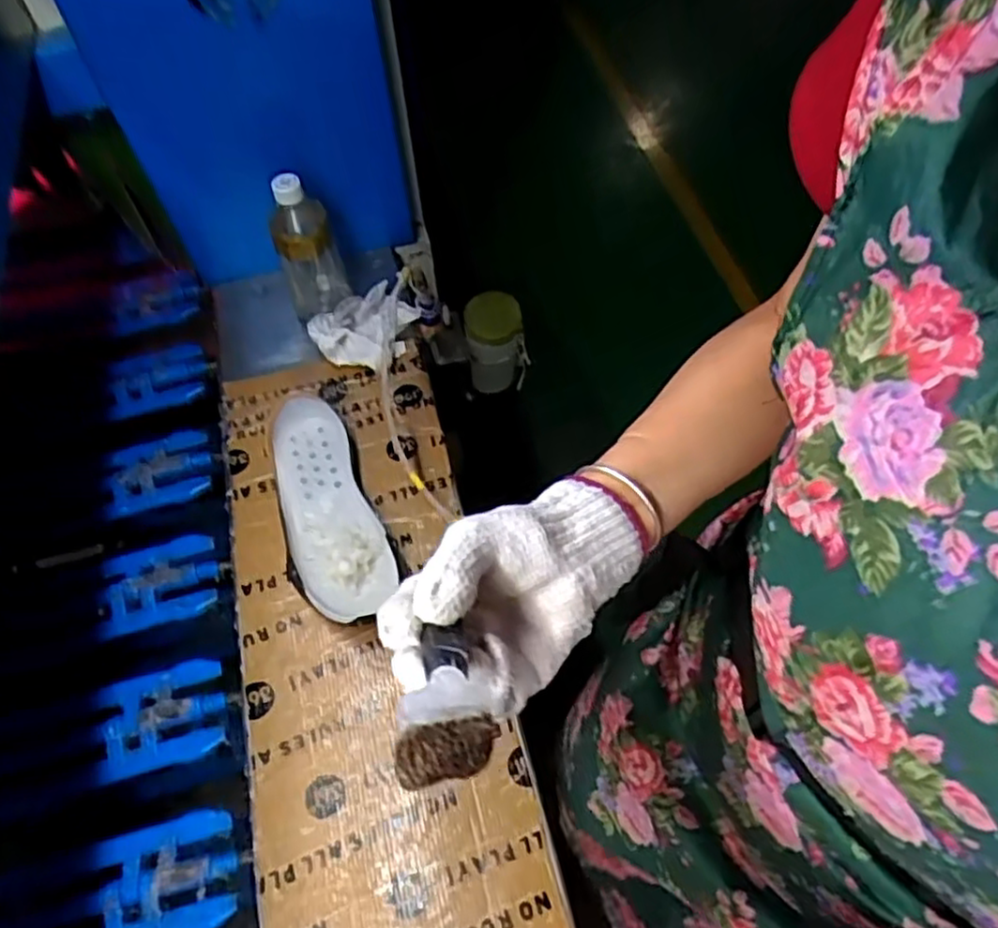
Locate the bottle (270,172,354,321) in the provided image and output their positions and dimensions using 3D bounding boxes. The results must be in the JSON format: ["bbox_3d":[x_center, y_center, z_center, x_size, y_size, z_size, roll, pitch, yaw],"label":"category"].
[{"bbox_3d":[-0.208,-0.237,0.768,0.067,0.164,0.063,-20,61,-9],"label":"bottle"}]

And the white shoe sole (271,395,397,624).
[{"bbox_3d":[-0.172,0.040,0.717,0.090,0.036,0.256,-22,61,-10],"label":"white shoe sole"}]

